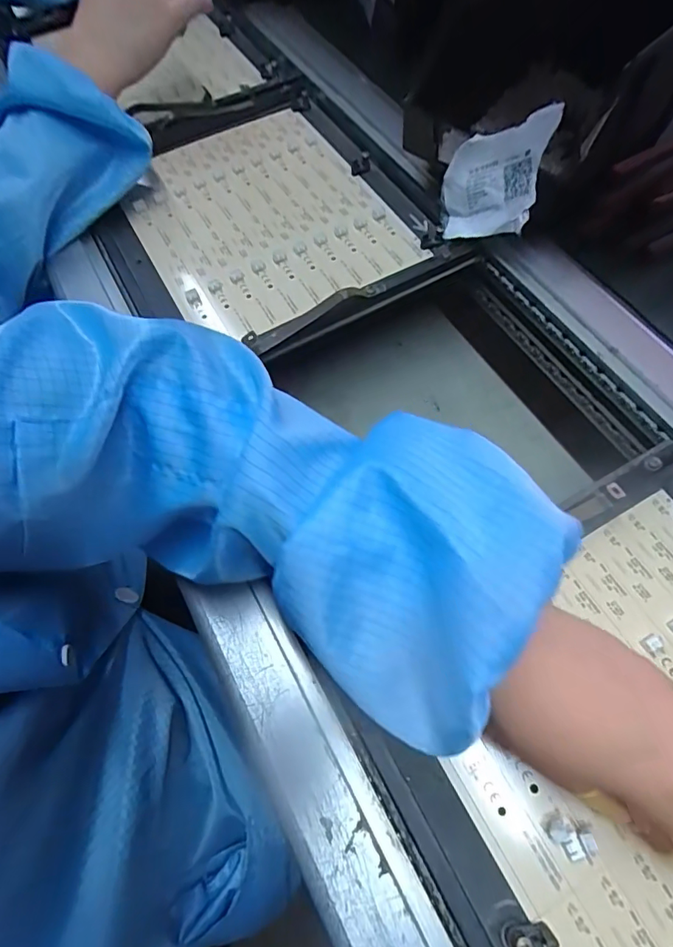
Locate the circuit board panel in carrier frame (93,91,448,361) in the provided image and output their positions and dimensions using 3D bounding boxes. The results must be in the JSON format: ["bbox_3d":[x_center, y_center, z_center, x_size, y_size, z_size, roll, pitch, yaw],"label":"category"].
[{"bbox_3d":[-0.082,-0.252,0.455,0.271,0.034,0.323,-28,68,-6],"label":"circuit board panel in carrier frame"}]

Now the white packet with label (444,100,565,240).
[{"bbox_3d":[0.123,-0.225,0.367,0.009,0.070,0.098,-29,30,-33],"label":"white packet with label"}]

